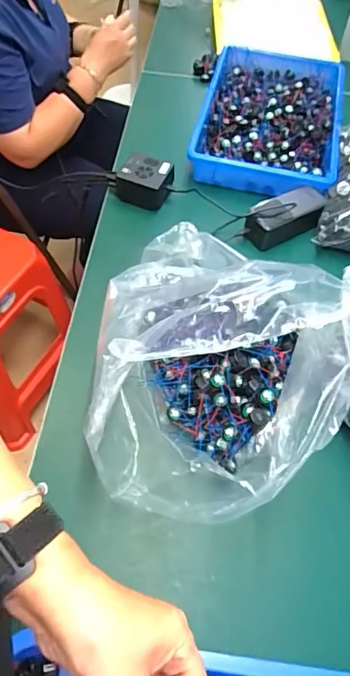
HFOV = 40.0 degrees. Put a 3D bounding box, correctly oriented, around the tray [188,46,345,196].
[{"bbox_3d":[0.180,-0.418,0.899,0.251,0.051,0.385,13,59,6],"label":"tray"}]

